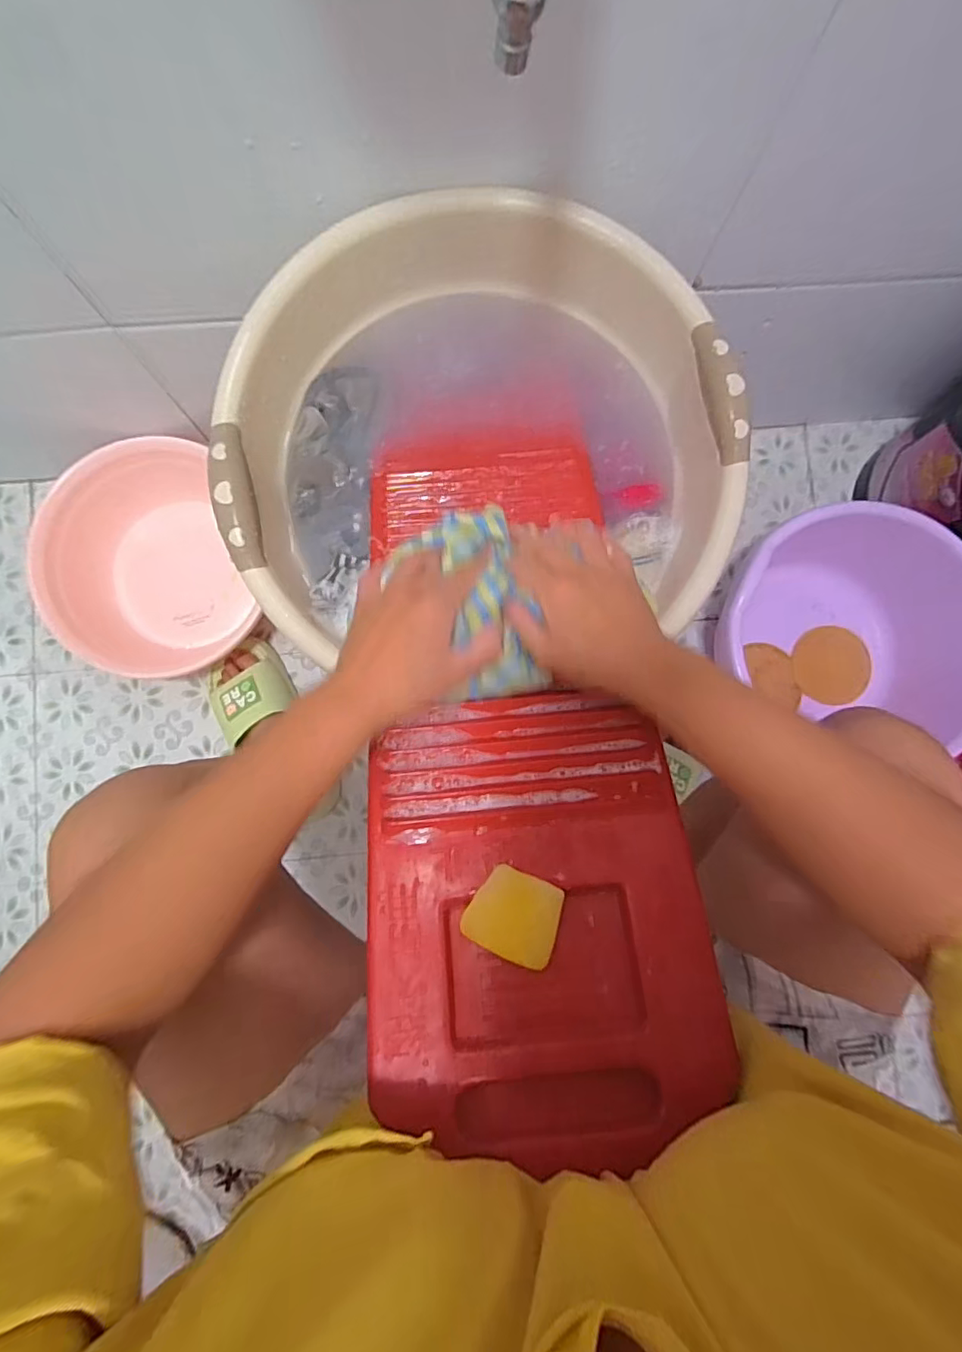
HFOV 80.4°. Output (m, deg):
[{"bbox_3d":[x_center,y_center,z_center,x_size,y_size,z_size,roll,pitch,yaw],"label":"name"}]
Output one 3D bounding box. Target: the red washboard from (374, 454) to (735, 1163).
[{"bbox_3d":[0.019,0.015,0.402,0.191,0.022,0.514,-5,62,-3],"label":"red washboard"}]

